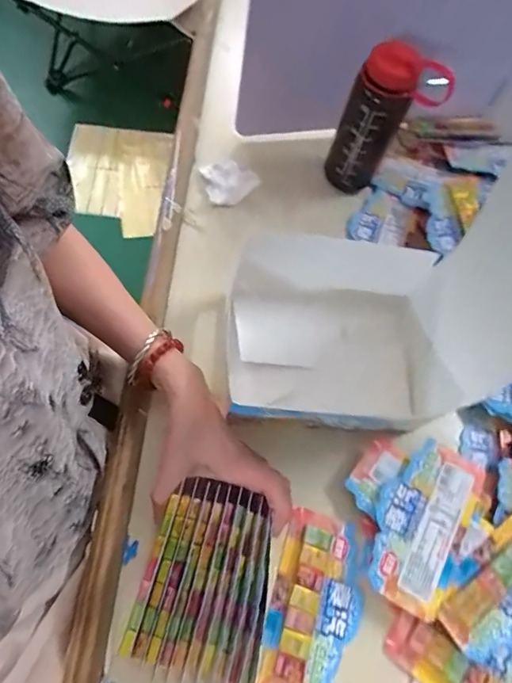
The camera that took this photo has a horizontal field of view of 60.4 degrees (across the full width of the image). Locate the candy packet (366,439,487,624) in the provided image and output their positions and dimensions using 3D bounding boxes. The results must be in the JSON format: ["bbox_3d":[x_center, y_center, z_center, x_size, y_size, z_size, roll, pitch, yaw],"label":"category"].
[{"bbox_3d":[0.150,0.163,0.401,0.076,0.014,0.143,28,68,10],"label":"candy packet"}]

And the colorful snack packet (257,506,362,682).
[{"bbox_3d":[0.053,0.233,0.389,0.077,0.014,0.143,17,67,5],"label":"colorful snack packet"}]

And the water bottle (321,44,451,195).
[{"bbox_3d":[0.152,-0.257,0.520,0.108,0.171,0.083,26,69,9],"label":"water bottle"}]

